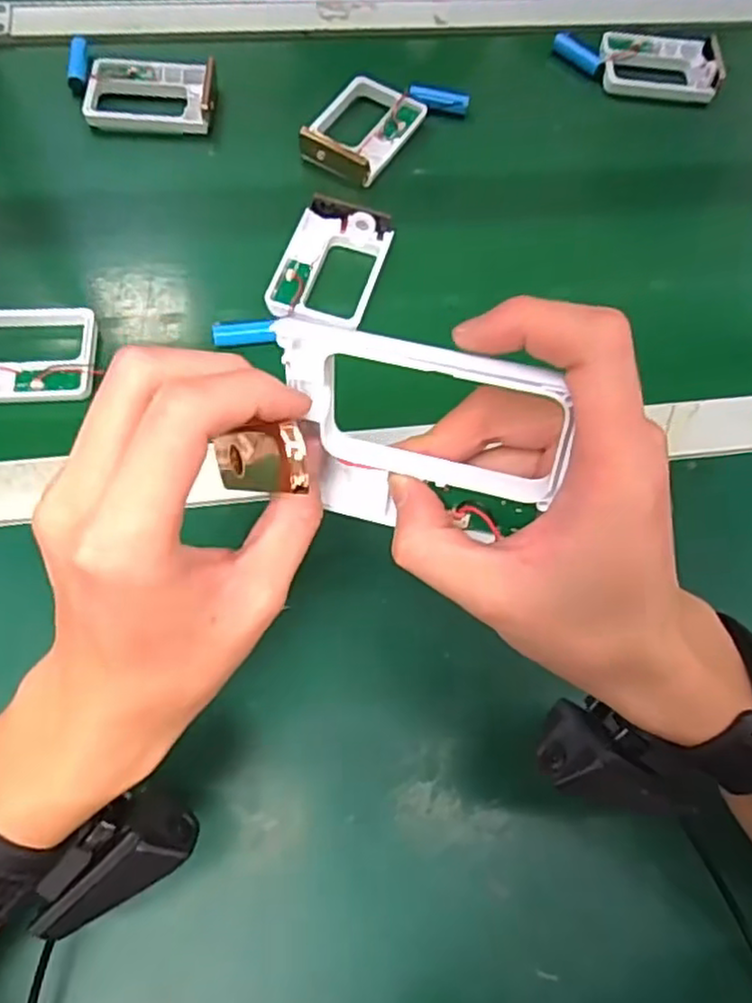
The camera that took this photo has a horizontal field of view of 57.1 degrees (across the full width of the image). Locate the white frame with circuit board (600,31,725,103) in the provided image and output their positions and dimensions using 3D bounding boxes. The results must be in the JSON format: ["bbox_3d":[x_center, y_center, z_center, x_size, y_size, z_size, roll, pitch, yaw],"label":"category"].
[{"bbox_3d":[0.253,-0.390,0.619,0.103,0.021,0.070,7,65,2],"label":"white frame with circuit board"}]

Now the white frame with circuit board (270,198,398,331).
[{"bbox_3d":[-0.032,-0.169,0.488,0.067,0.018,0.104,16,66,6],"label":"white frame with circuit board"}]

